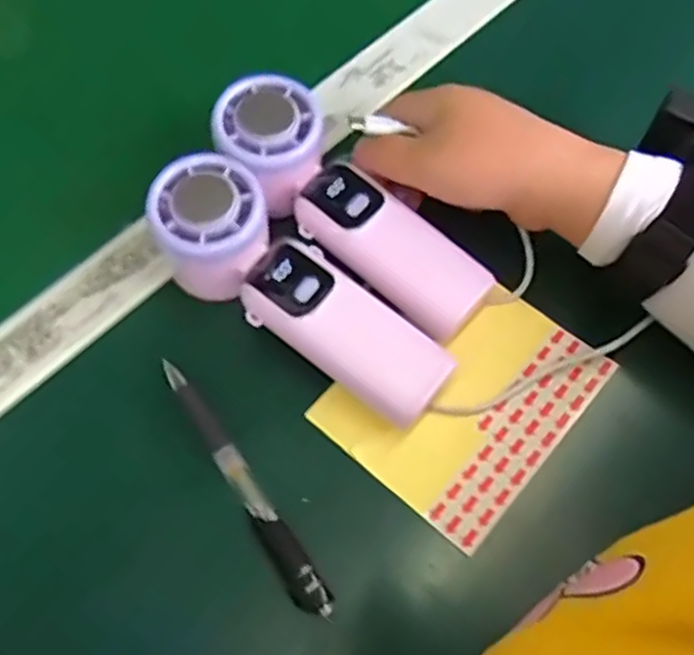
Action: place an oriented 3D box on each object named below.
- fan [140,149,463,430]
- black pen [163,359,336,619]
[{"bbox_3d":[-0.025,-0.018,0.336,0.162,0.042,0.066,39,71,17],"label":"fan"},{"bbox_3d":[-0.049,0.070,0.324,0.015,0.010,0.136,-33,66,-14],"label":"black pen"}]

